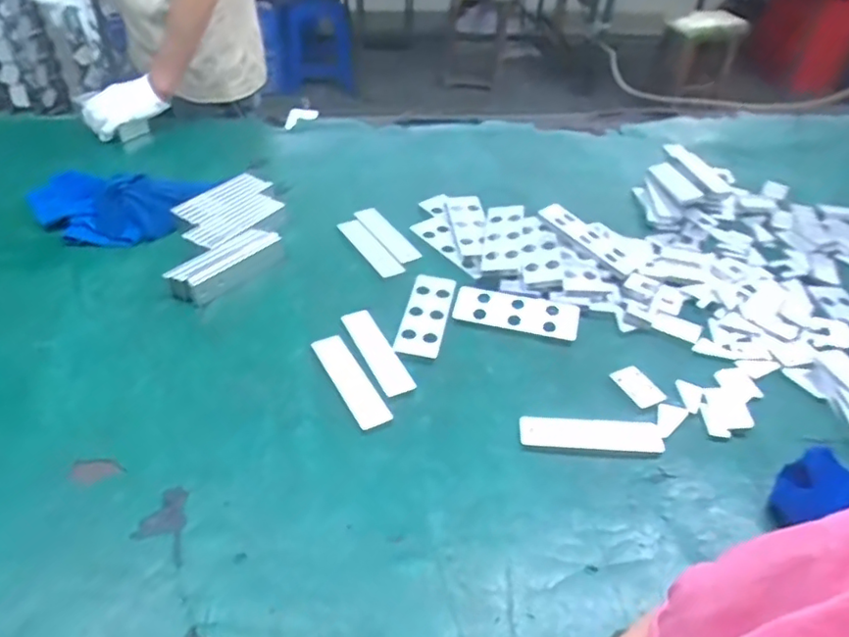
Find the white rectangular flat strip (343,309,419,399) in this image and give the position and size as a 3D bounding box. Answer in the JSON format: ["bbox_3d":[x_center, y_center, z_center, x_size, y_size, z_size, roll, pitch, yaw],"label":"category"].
[{"bbox_3d":[-0.060,0.041,0.795,0.041,0.005,0.154,-18,47,-22],"label":"white rectangular flat strip"}]

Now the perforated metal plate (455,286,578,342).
[{"bbox_3d":[0.127,-0.010,0.855,0.169,0.008,0.067,12,55,13],"label":"perforated metal plate"}]

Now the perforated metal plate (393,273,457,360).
[{"bbox_3d":[0.002,-0.006,0.857,0.060,0.011,0.167,10,43,7],"label":"perforated metal plate"}]

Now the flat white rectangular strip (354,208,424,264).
[{"bbox_3d":[-0.061,-0.137,0.992,0.038,0.006,0.150,-31,54,-18],"label":"flat white rectangular strip"}]

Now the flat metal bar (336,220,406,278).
[{"bbox_3d":[-0.086,-0.112,0.969,0.039,0.006,0.154,-22,49,-25],"label":"flat metal bar"}]

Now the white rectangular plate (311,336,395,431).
[{"bbox_3d":[-0.091,0.075,0.756,0.041,0.006,0.153,-21,48,-24],"label":"white rectangular plate"}]

